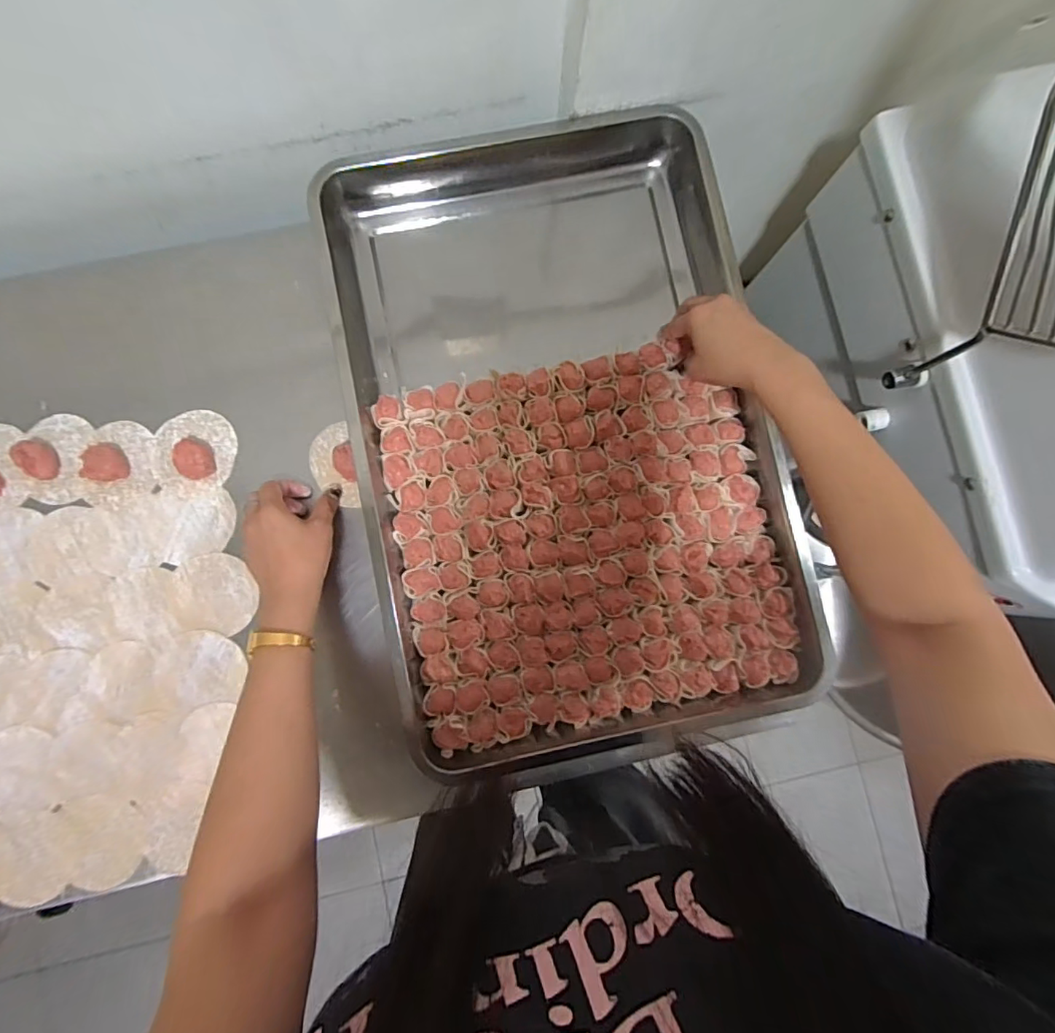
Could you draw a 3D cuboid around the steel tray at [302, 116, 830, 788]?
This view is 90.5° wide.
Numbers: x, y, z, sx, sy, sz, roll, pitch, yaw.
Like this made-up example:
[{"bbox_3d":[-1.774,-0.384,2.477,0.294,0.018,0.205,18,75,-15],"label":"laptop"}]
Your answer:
[{"bbox_3d":[0.034,-0.087,0.510,0.380,0.061,0.612,-11,85,-1],"label":"steel tray"}]

